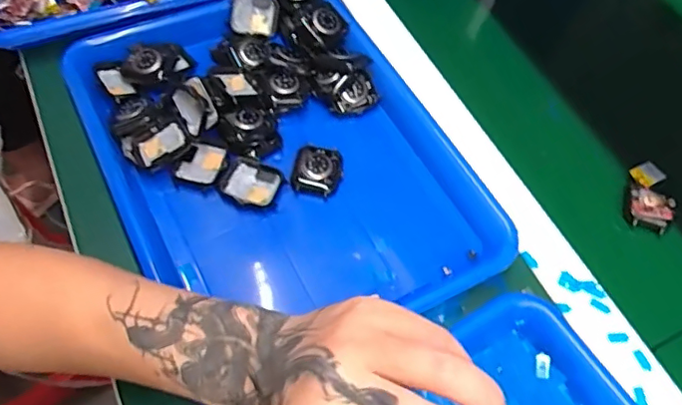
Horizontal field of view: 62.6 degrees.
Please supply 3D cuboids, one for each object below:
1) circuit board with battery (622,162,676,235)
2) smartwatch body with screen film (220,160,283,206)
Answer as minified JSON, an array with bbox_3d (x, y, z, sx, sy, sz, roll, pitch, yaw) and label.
[{"bbox_3d":[0.258,-0.006,0.470,0.039,0.013,0.059,17,59,6],"label":"circuit board with battery"},{"bbox_3d":[-0.070,-0.013,0.443,0.043,0.012,0.039,22,60,8],"label":"smartwatch body with screen film"}]

